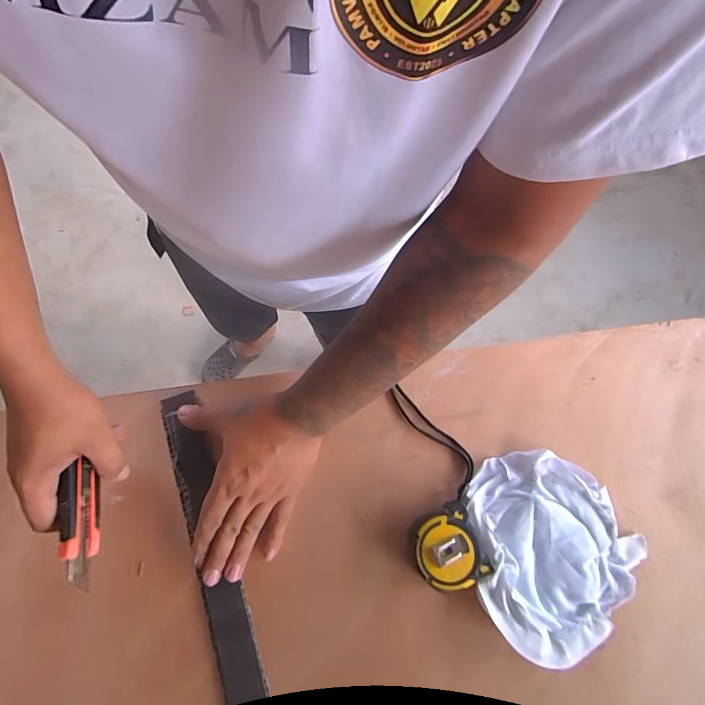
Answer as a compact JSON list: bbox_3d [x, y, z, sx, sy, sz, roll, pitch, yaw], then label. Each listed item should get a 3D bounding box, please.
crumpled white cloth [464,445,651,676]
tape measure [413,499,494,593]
[{"bbox_3d":[0.195,0.187,0.389,0.156,0.018,0.173,-4,74,-1],"label":"crumpled white cloth"},{"bbox_3d":[0.087,0.183,0.382,0.060,0.032,0.065,-21,75,-6],"label":"tape measure"}]

